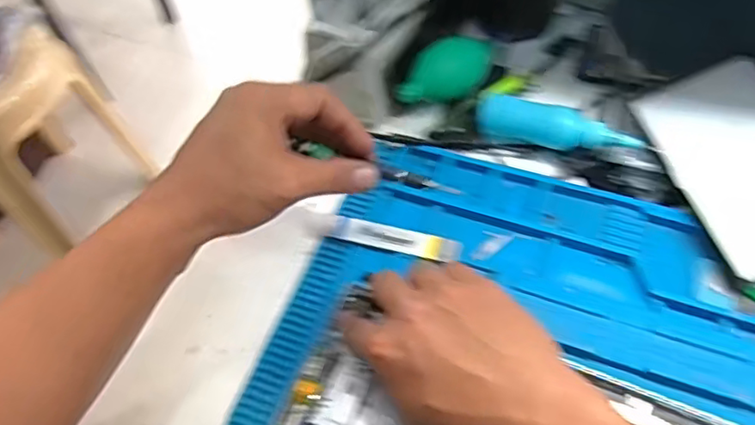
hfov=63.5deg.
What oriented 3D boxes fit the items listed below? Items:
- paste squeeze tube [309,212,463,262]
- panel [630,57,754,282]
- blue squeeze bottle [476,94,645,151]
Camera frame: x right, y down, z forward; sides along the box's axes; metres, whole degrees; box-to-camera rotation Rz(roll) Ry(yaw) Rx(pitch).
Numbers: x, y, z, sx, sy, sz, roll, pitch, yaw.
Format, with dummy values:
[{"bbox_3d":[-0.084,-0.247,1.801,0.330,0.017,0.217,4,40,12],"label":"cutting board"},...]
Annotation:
[{"bbox_3d":[0.003,0.018,0.474,0.121,0.009,0.023,13,59,13],"label":"paste squeeze tube"},{"bbox_3d":[0.276,-0.039,0.456,0.099,0.009,0.178,-21,53,9],"label":"panel"},{"bbox_3d":[0.142,-0.064,0.495,0.124,0.033,0.031,19,60,16],"label":"blue squeeze bottle"}]

